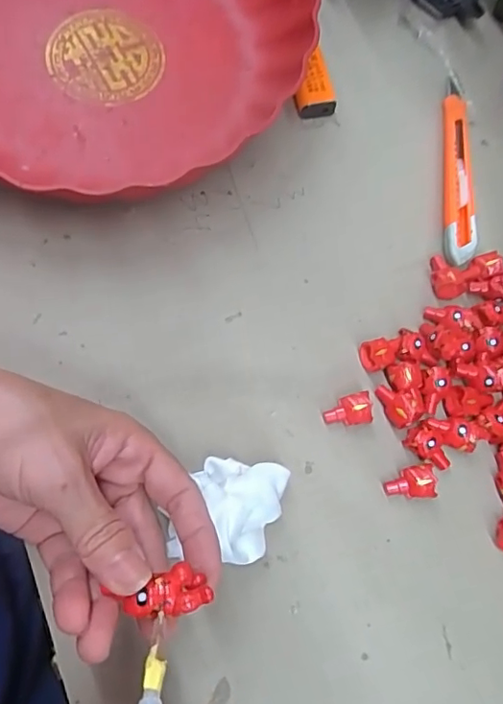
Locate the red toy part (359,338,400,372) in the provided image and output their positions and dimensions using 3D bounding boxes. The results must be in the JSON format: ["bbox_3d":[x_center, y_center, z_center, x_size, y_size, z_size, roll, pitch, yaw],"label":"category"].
[{"bbox_3d":[0.071,0.001,0.298,0.022,0.011,0.016,-8,74,-7],"label":"red toy part"}]

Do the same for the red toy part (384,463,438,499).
[{"bbox_3d":[0.081,0.068,0.280,0.024,0.012,0.016,-11,75,-8],"label":"red toy part"}]

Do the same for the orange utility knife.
[{"bbox_3d":[0.128,-0.115,0.338,0.019,0.006,0.134,6,73,-3],"label":"orange utility knife"}]

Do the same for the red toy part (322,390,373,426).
[{"bbox_3d":[0.051,0.031,0.289,0.024,0.012,0.017,-5,74,-6],"label":"red toy part"}]

